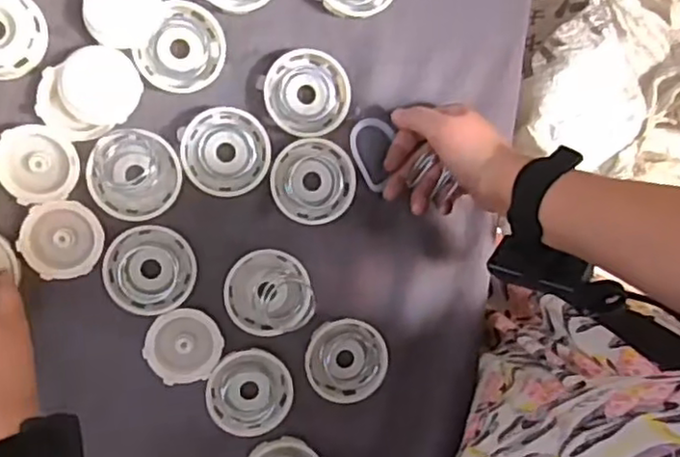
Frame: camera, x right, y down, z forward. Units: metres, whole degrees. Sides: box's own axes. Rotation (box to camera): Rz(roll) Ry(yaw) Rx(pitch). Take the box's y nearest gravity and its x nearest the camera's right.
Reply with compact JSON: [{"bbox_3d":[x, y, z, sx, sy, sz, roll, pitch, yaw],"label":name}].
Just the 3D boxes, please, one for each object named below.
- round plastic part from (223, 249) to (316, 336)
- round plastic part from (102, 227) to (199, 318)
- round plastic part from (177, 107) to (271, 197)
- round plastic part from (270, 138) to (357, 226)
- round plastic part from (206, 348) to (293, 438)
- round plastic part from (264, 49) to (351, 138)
[{"bbox_3d":[-0.053,0.047,0.489,0.061,0.020,0.060,0,91,-10],"label":"round plastic part"},{"bbox_3d":[-0.135,0.030,0.476,0.061,0.006,0.061,0,91,-10],"label":"round plastic part"},{"bbox_3d":[-0.083,-0.056,0.484,0.062,0.008,0.062,-4,92,-10],"label":"round plastic part"},{"bbox_3d":[-0.020,-0.035,0.500,0.061,0.010,0.062,0,91,-10],"label":"round plastic part"},{"bbox_3d":[-0.066,0.122,0.491,0.060,0.011,0.062,0,91,-10],"label":"round plastic part"},{"bbox_3d":[-0.024,-0.100,0.492,0.060,0.012,0.062,0,91,-10],"label":"round plastic part"}]

